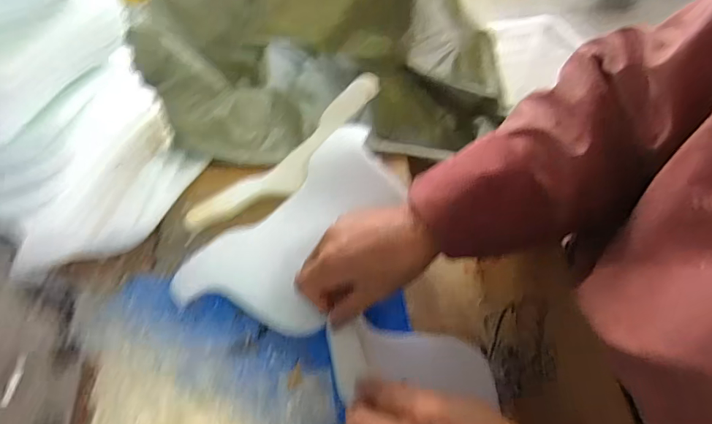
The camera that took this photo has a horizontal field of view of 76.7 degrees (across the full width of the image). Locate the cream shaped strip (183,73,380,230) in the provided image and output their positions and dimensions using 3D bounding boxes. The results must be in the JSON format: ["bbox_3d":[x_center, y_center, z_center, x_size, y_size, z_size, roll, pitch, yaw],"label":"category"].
[{"bbox_3d":[-0.065,-0.065,0.492,0.044,0.035,0.266,39,66,21],"label":"cream shaped strip"}]

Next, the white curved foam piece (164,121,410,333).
[{"bbox_3d":[-0.045,0.016,0.444,0.122,0.018,0.245,34,67,18],"label":"white curved foam piece"}]

